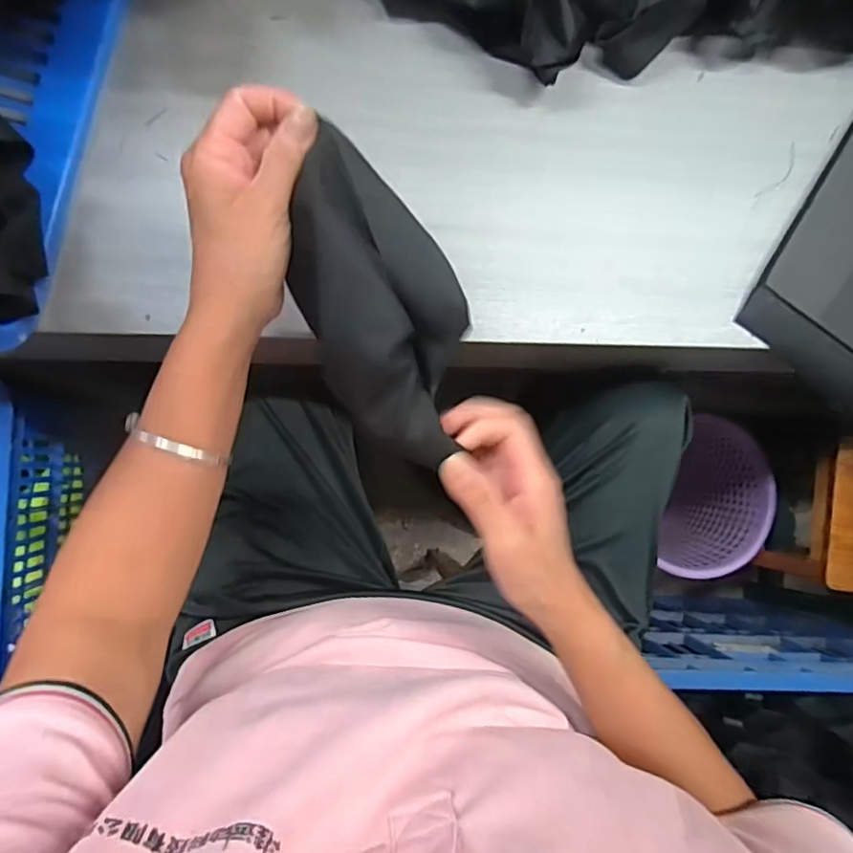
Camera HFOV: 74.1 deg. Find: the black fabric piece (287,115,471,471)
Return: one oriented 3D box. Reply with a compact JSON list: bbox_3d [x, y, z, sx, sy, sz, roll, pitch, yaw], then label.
[{"bbox_3d":[-0.027,-0.068,0.328,0.082,0.052,0.184,-18,99,-8],"label":"black fabric piece"}]

